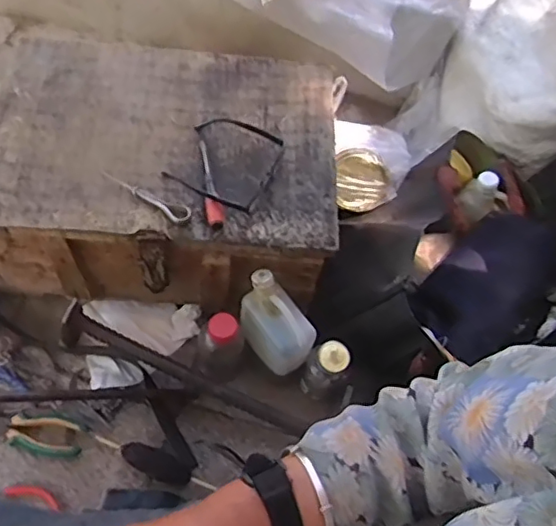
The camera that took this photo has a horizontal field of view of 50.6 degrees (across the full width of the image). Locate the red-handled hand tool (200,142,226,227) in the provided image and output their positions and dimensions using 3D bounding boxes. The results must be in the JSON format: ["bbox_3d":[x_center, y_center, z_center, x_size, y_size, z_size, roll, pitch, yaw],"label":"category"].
[{"bbox_3d":[-0.094,-0.116,0.831,0.025,0.020,0.160,-5,59,-12],"label":"red-handled hand tool"}]

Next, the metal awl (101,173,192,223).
[{"bbox_3d":[-0.181,-0.093,0.806,0.140,0.008,0.028,29,65,12],"label":"metal awl"}]

